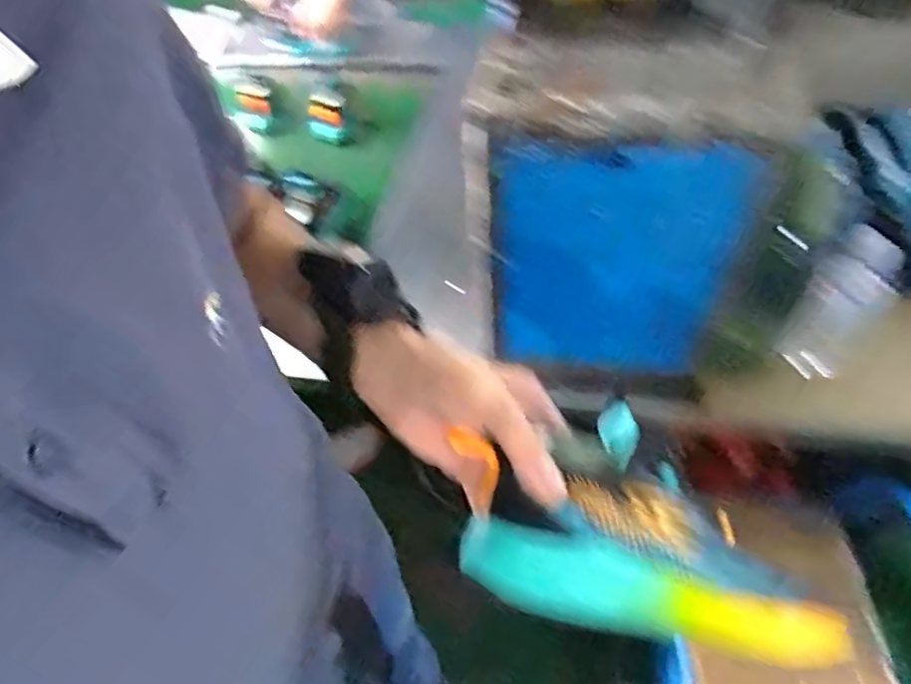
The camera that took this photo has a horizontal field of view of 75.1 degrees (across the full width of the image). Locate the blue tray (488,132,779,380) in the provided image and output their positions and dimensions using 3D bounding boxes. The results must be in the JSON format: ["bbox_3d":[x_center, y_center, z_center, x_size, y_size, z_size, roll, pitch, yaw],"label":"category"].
[{"bbox_3d":[0.179,-0.069,0.710,0.269,0.357,0.033,12,52,15],"label":"blue tray"}]

